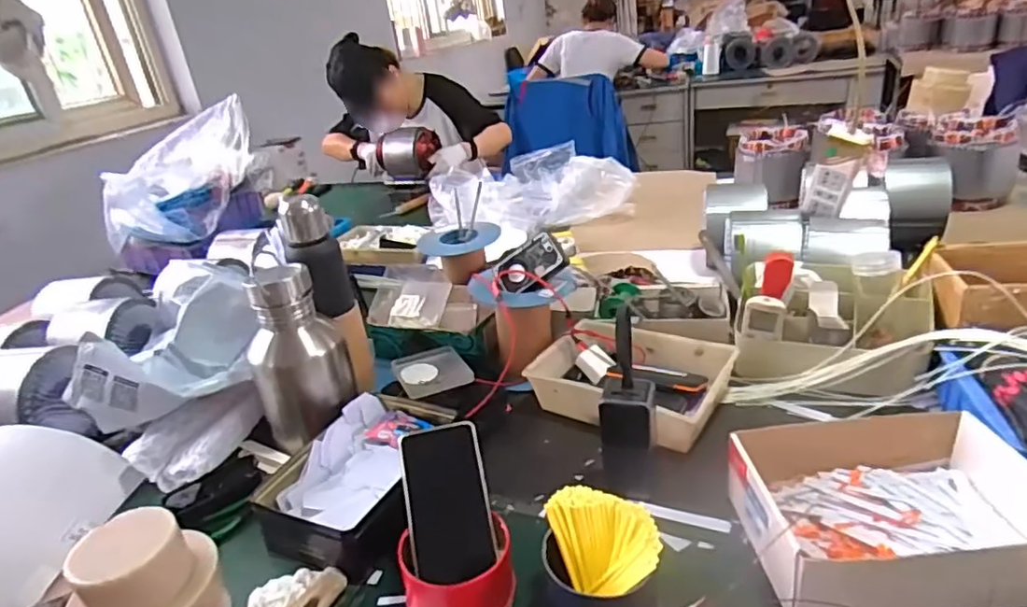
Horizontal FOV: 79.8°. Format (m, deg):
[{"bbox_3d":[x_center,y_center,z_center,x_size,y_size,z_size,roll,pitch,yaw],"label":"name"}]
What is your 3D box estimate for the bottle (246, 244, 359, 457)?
[{"bbox_3d":[-0.276,0.063,0.787,0.117,0.219,0.101,-17,27,-17],"label":"bottle"}]

